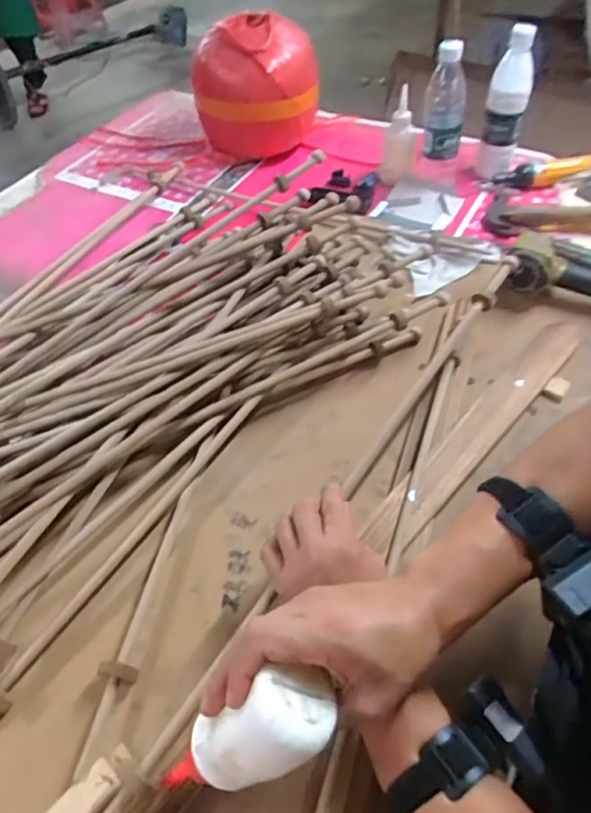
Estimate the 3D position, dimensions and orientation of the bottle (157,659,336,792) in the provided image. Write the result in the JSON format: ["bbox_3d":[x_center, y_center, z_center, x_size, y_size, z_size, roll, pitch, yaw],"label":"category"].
[{"bbox_3d":[-0.031,0.209,0.363,0.111,0.046,0.048,-38,51,19],"label":"bottle"}]

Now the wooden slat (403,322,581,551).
[{"bbox_3d":[0.226,0.009,0.674,0.050,0.019,0.367,35,60,26],"label":"wooden slat"}]

